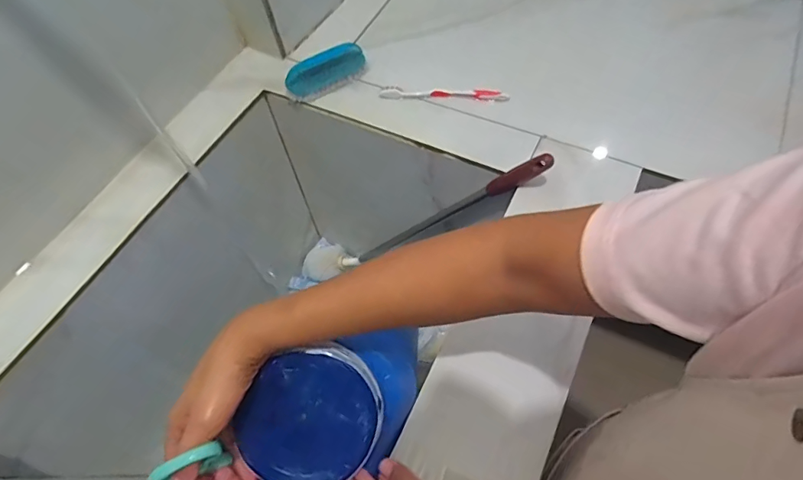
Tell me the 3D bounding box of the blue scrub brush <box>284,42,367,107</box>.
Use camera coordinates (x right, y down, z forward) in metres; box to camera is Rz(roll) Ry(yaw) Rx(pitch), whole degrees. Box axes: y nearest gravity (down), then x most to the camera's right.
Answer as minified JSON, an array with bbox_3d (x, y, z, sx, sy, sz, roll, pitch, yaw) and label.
[{"bbox_3d":[-0.109,-0.242,0.680,0.120,0.037,0.045,-30,62,-13],"label":"blue scrub brush"}]

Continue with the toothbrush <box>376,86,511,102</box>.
[{"bbox_3d":[0.059,-0.204,0.663,0.178,0.011,0.021,6,60,7],"label":"toothbrush"}]

